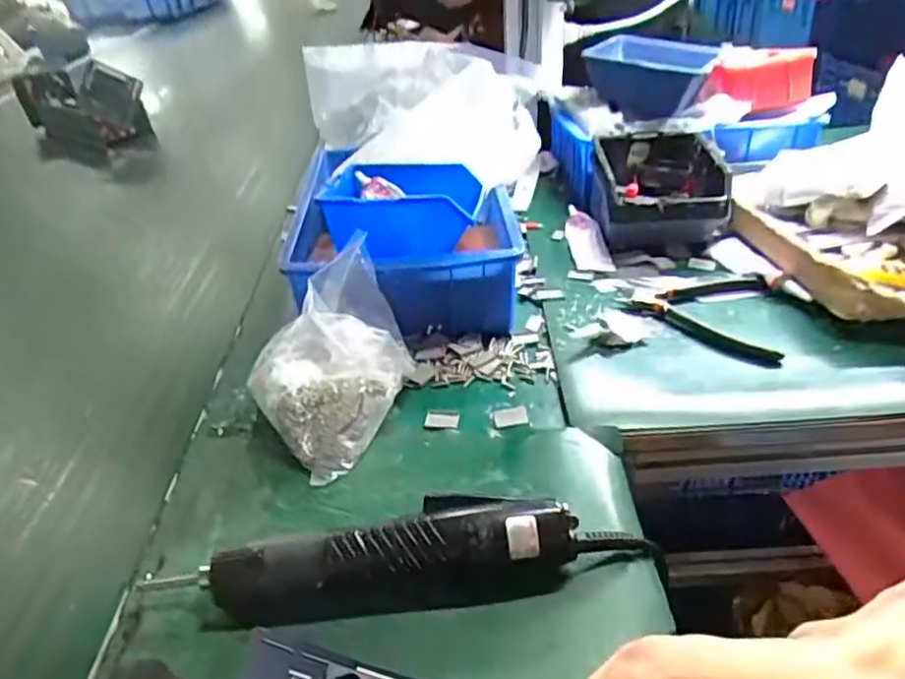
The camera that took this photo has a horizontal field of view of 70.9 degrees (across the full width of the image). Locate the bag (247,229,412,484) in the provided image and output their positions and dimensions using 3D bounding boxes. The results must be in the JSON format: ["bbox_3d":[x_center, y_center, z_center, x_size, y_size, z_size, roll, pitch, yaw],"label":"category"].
[{"bbox_3d":[-0.088,0.017,0.465,0.117,0.092,0.141,-12,35,-11],"label":"bag"}]

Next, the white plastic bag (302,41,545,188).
[{"bbox_3d":[-0.033,-0.261,0.733,0.261,0.153,0.183,2,35,9],"label":"white plastic bag"}]

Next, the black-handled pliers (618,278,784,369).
[{"bbox_3d":[0.215,-0.023,0.562,0.126,0.011,0.118,5,36,13],"label":"black-handled pliers"}]

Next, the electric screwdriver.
[{"bbox_3d":[-0.026,0.120,0.352,0.280,0.037,0.045,-6,35,-3],"label":"electric screwdriver"}]

